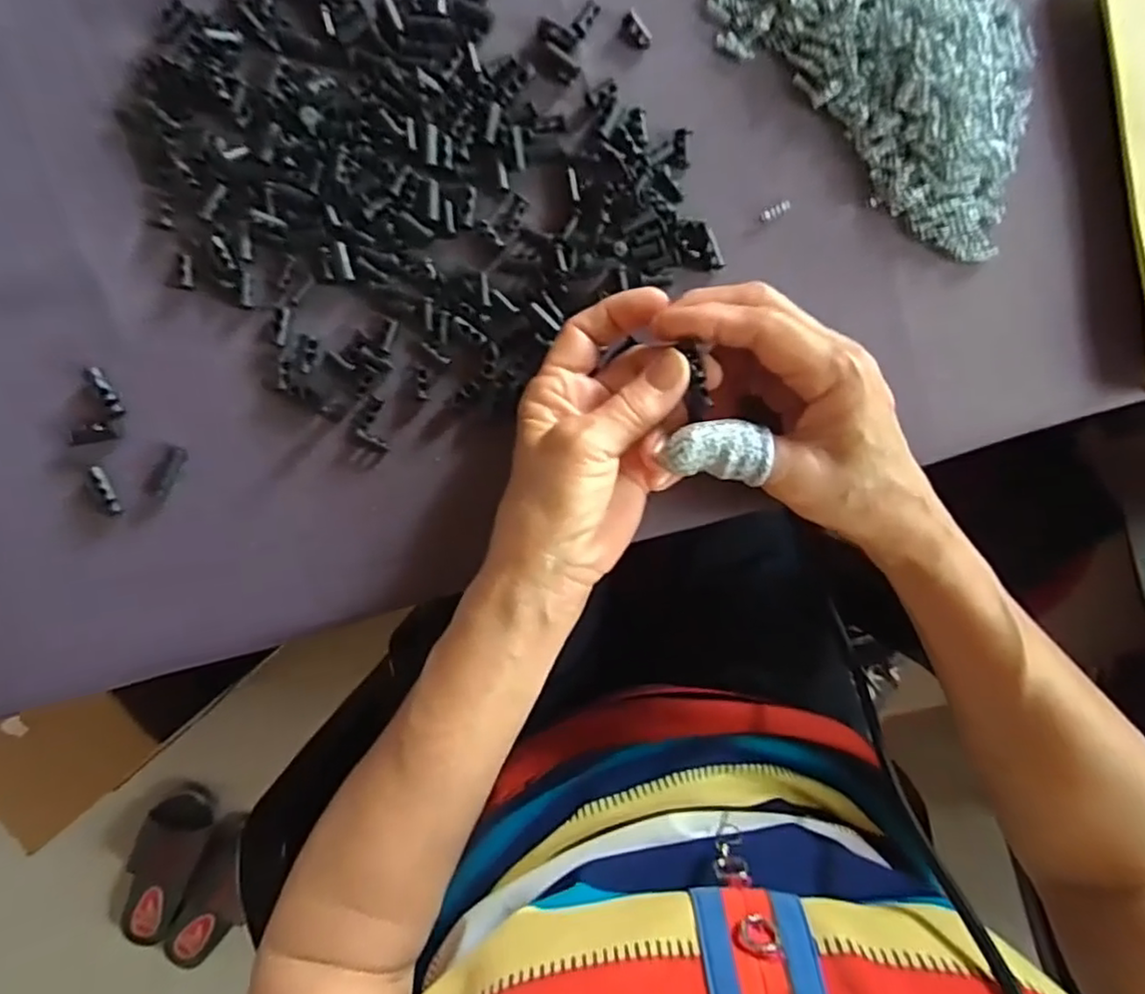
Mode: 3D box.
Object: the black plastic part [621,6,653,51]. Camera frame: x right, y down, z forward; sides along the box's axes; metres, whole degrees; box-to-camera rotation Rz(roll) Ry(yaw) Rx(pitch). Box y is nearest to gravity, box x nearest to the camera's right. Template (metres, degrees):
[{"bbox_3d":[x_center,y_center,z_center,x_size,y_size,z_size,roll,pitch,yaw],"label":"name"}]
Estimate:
[{"bbox_3d":[0.029,-0.215,0.301,0.012,0.004,0.019,-31,92,4],"label":"black plastic part"}]

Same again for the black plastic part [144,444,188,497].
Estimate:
[{"bbox_3d":[-0.198,-0.013,0.317,0.011,0.004,0.028,34,94,0],"label":"black plastic part"}]

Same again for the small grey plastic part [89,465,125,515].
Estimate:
[{"bbox_3d":[-0.226,-0.003,0.317,0.006,0.007,0.026,-23,93,4],"label":"small grey plastic part"}]

